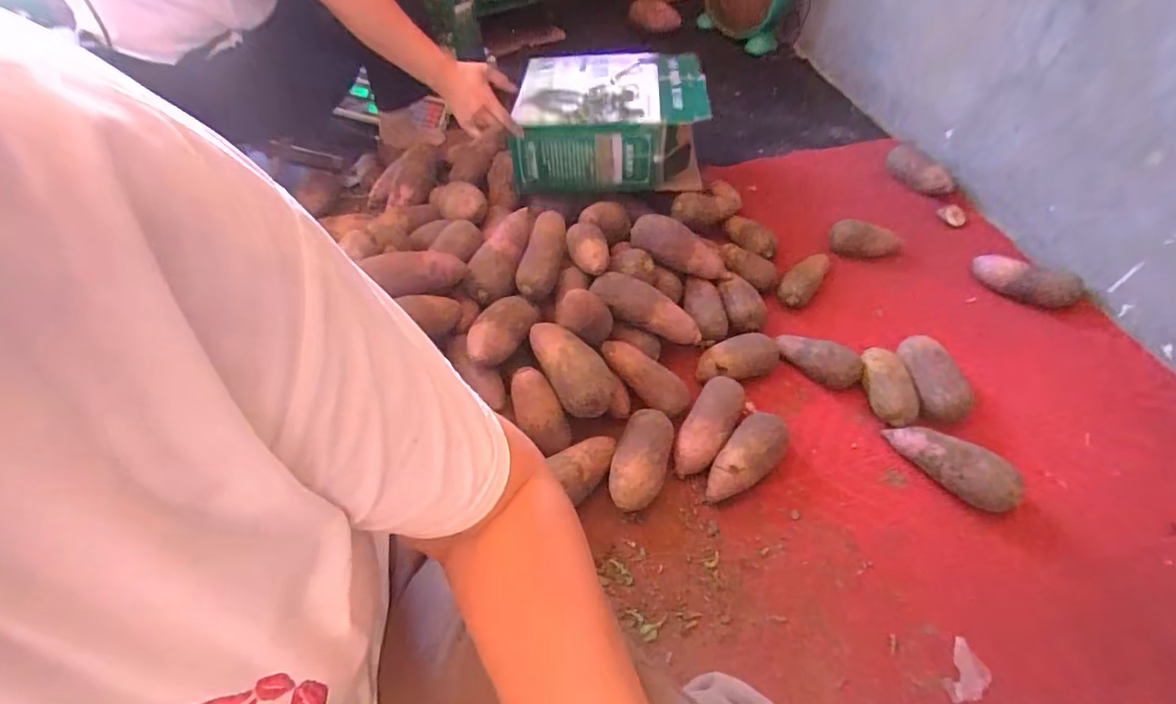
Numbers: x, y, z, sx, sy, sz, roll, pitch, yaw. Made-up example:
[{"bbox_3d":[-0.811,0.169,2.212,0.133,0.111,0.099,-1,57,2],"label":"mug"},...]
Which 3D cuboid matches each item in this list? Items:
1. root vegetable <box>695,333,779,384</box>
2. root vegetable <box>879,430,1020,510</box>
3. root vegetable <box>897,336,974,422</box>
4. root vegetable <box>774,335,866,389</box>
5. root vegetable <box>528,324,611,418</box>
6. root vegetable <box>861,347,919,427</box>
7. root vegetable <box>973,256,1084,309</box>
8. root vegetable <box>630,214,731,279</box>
[{"bbox_3d":[0.256,0.011,0.905,0.138,0.059,0.072,-13,54,-9],"label":"root vegetable"},{"bbox_3d":[0.532,0.166,0.781,0.172,0.072,0.072,24,57,18],"label":"root vegetable"},{"bbox_3d":[0.550,0.044,0.858,0.071,0.063,0.153,-3,53,-1],"label":"root vegetable"},{"bbox_3d":[0.391,0.013,0.904,0.141,0.054,0.061,31,59,22],"label":"root vegetable"},{"bbox_3d":[-0.023,0.024,0.803,0.082,0.064,0.157,-28,58,-19],"label":"root vegetable"},{"bbox_3d":[0.480,0.058,0.858,0.067,0.060,0.138,0,53,1],"label":"root vegetable"},{"bbox_3d":[0.801,-0.128,0.974,0.167,0.058,0.061,29,59,21],"label":"root vegetable"},{"bbox_3d":[0.175,-0.196,0.993,0.181,0.065,0.084,25,53,-13],"label":"root vegetable"}]

